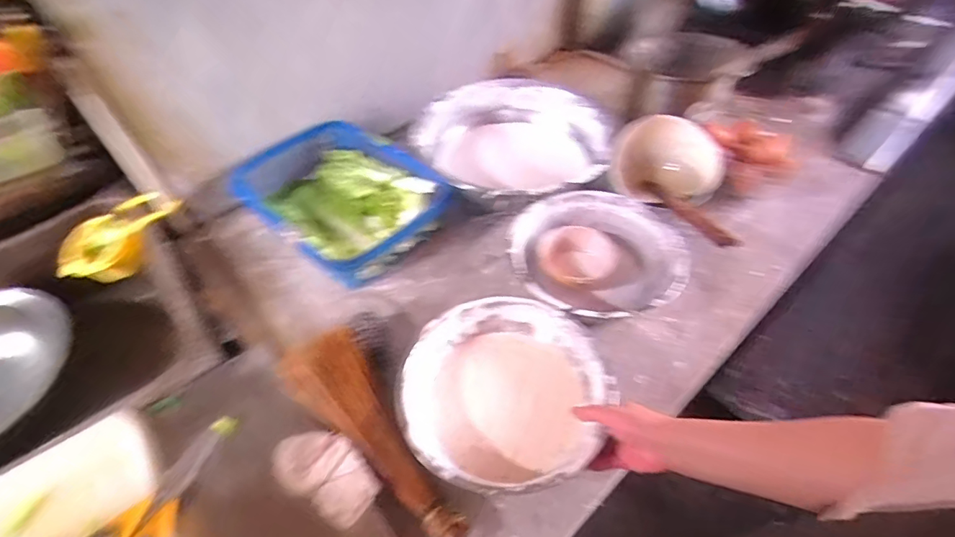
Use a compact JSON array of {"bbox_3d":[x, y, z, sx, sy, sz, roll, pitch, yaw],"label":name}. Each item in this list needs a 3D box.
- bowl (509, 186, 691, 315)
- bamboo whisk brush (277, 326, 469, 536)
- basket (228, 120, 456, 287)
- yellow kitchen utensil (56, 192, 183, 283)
[{"bbox_3d":[0.185,-0.016,0.752,0.252,0.073,0.239,-2,50,2],"label":"bowl"},{"bbox_3d":[-0.130,0.205,0.585,0.101,0.072,0.307,-32,55,-22],"label":"bamboo whisk brush"},{"bbox_3d":[-0.246,-0.130,0.856,0.357,0.098,0.258,34,59,28],"label":"basket"},{"bbox_3d":[-0.625,-0.058,0.851,0.123,0.061,0.205,41,79,15],"label":"yellow kitchen utensil"}]

